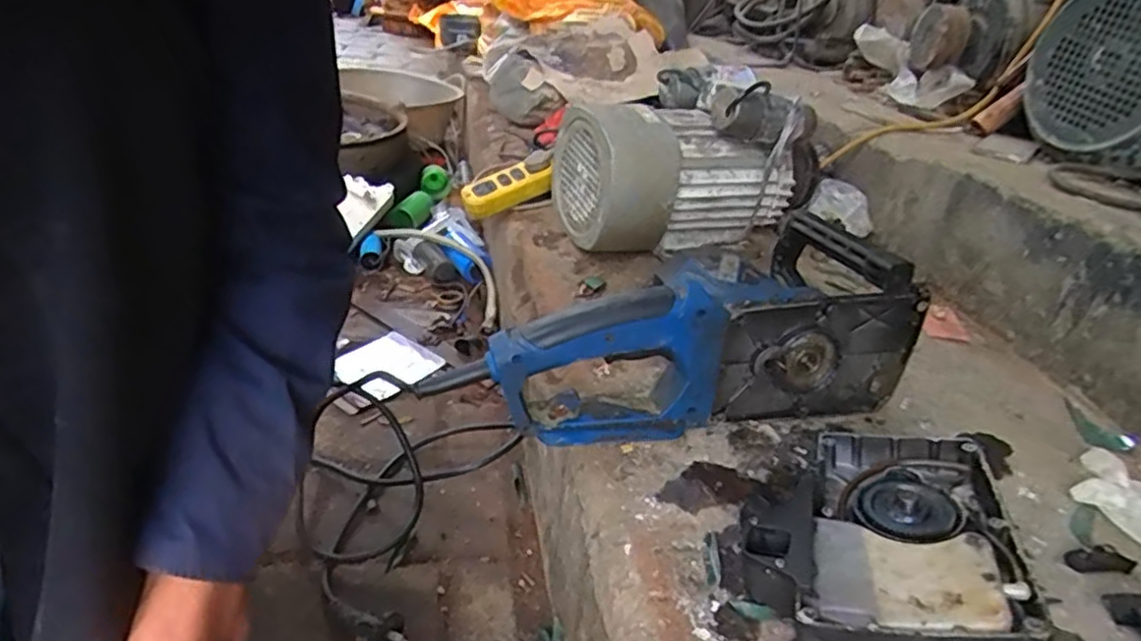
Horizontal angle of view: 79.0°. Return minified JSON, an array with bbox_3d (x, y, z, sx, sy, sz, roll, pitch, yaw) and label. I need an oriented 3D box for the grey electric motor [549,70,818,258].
[{"bbox_3d":[0.164,-0.211,0.914,0.335,0.191,0.180,-7,32,-27],"label":"grey electric motor"}]

